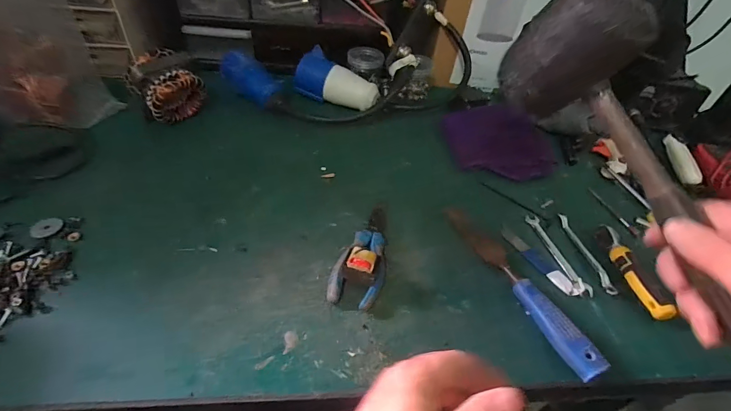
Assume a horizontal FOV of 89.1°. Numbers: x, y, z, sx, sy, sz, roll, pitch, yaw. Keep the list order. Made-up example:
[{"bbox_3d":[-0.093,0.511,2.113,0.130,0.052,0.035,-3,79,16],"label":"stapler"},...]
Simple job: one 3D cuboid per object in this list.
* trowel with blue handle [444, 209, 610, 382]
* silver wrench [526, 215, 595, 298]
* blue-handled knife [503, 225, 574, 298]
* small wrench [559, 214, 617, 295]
[{"bbox_3d":[0.163,0.074,0.398,0.032,0.025,0.218,-16,53,-19],"label":"trowel with blue handle"},{"bbox_3d":[0.228,0.056,0.444,0.026,0.011,0.118,-4,50,-10],"label":"silver wrench"},{"bbox_3d":[0.202,0.061,0.436,0.026,0.007,0.101,-26,57,-25],"label":"blue-handled knife"},{"bbox_3d":[0.269,0.057,0.453,0.012,0.013,0.119,0,50,-6],"label":"small wrench"}]

